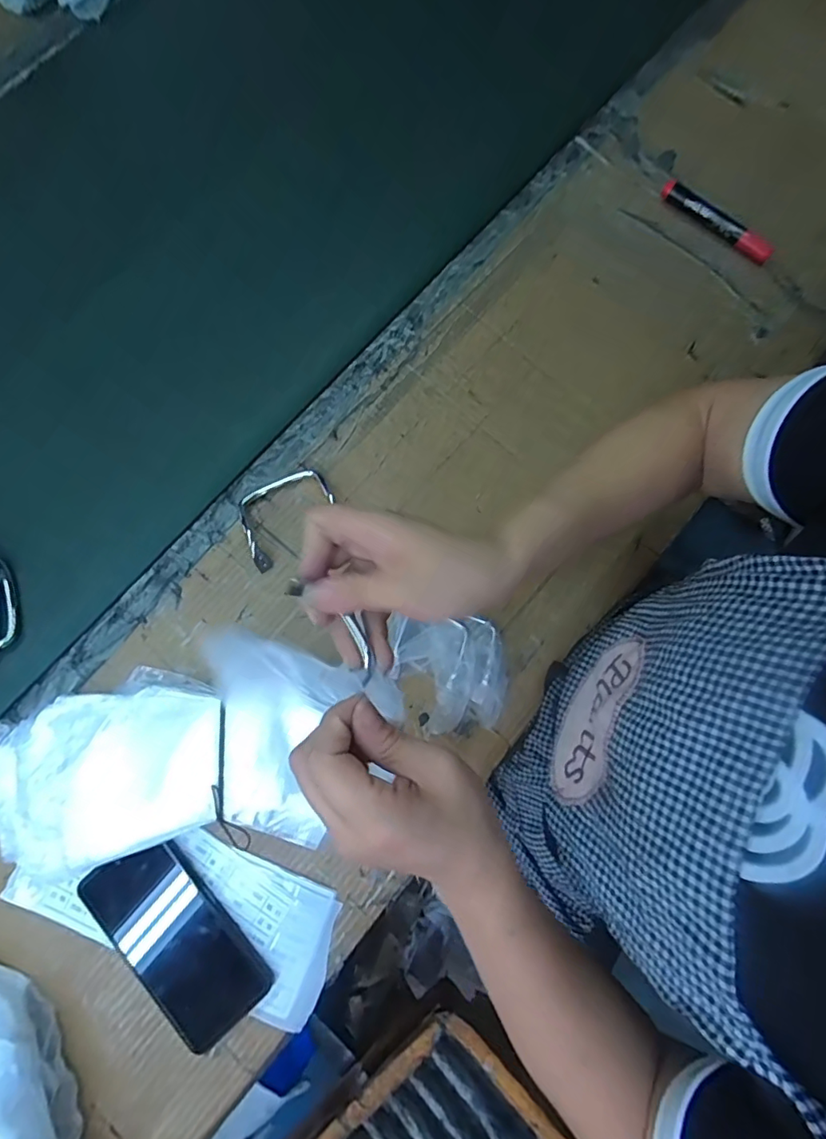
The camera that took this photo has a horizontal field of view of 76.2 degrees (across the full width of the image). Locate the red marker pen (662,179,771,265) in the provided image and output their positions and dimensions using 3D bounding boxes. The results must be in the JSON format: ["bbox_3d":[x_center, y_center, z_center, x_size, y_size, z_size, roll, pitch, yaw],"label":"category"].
[{"bbox_3d":[0.308,-0.354,0.534,0.126,0.019,0.021,35,81,5],"label":"red marker pen"}]

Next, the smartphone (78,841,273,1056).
[{"bbox_3d":[-0.191,0.297,0.426,0.079,0.016,0.161,-41,83,-8],"label":"smartphone"}]

